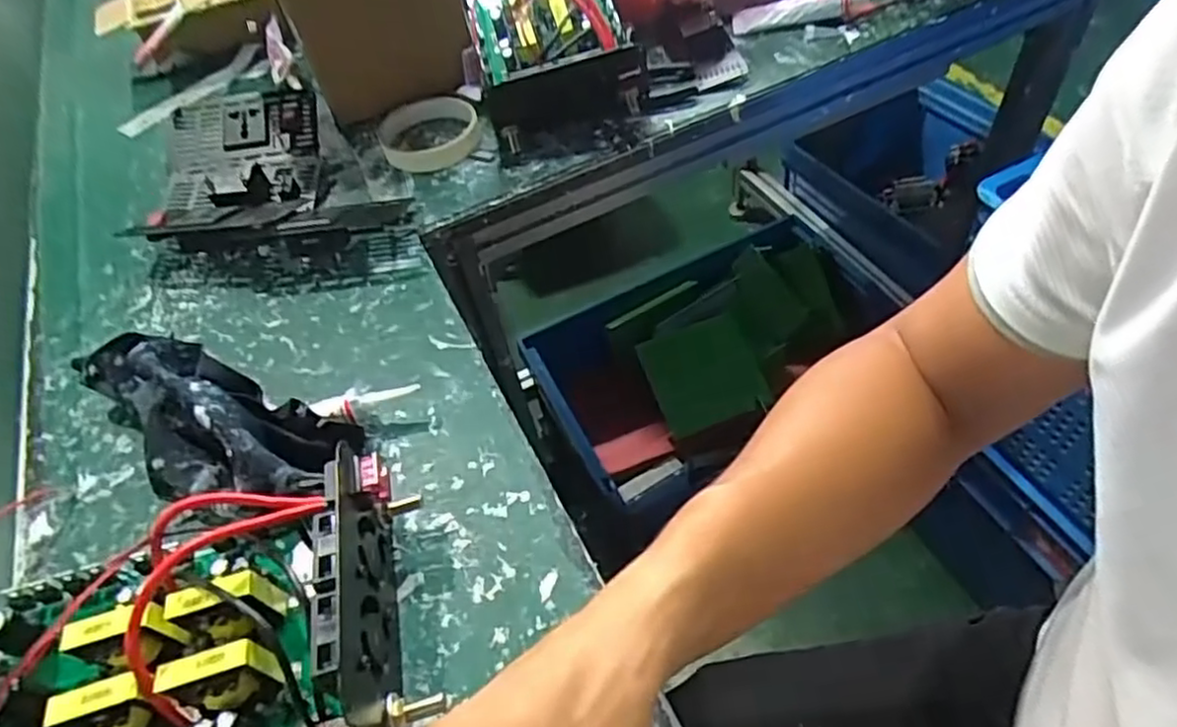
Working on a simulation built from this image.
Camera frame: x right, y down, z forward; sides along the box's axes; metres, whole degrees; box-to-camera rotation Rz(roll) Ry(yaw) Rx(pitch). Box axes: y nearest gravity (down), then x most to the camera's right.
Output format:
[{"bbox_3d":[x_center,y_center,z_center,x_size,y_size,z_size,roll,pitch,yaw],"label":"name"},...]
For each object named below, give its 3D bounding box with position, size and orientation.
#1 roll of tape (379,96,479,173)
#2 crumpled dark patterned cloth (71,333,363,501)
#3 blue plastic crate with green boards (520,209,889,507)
[{"bbox_3d":[-0.137,-0.198,0.605,0.083,0.022,0.081,-3,51,4],"label":"roll of tape"},{"bbox_3d":[-0.225,0.034,0.404,0.208,0.065,0.076,17,55,19],"label":"crumpled dark patterned cloth"},{"bbox_3d":[0.201,-0.004,1.128,0.546,0.171,0.301,-27,53,-13],"label":"blue plastic crate with green boards"}]

